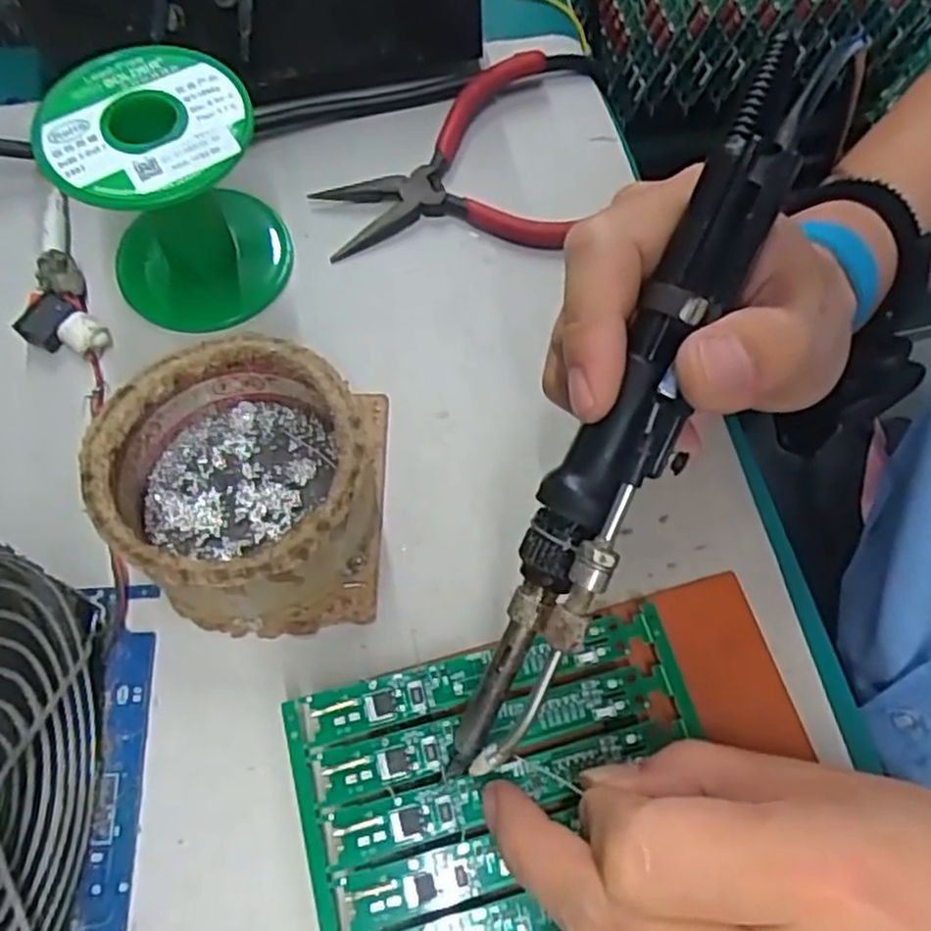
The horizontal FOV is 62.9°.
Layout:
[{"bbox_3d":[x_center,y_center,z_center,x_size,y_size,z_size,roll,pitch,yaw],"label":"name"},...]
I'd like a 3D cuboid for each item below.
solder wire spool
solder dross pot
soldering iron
[{"bbox_3d":[-0.104,-0.096,0.278,0.065,0.072,0.062,0,67,-1],"label":"solder wire spool"},{"bbox_3d":[-0.072,0.006,0.250,0.085,0.046,0.087,0,67,-1],"label":"solder dross pot"},{"bbox_3d":[0.041,-0.009,0.199,0.023,0.025,0.210,25,97,9],"label":"soldering iron"}]

